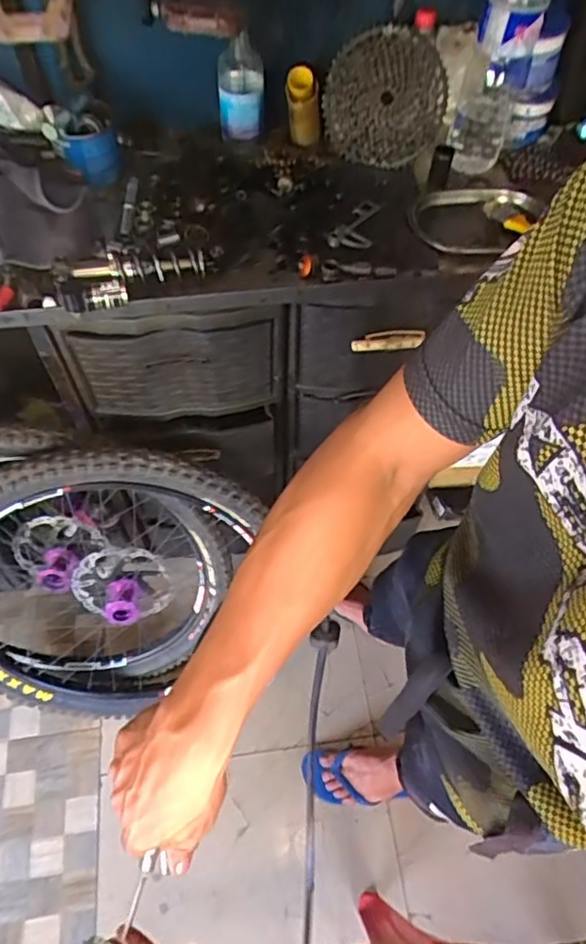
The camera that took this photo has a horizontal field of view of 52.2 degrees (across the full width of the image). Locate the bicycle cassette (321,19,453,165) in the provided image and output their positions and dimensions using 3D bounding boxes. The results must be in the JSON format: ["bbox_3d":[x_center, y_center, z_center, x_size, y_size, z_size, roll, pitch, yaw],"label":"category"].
[{"bbox_3d":[0.143,-0.583,0.931,0.189,0.185,0.050,8,28,4],"label":"bicycle cassette"}]

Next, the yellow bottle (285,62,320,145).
[{"bbox_3d":[0.017,-0.597,0.983,0.058,0.111,0.045,1,57,0],"label":"yellow bottle"}]

